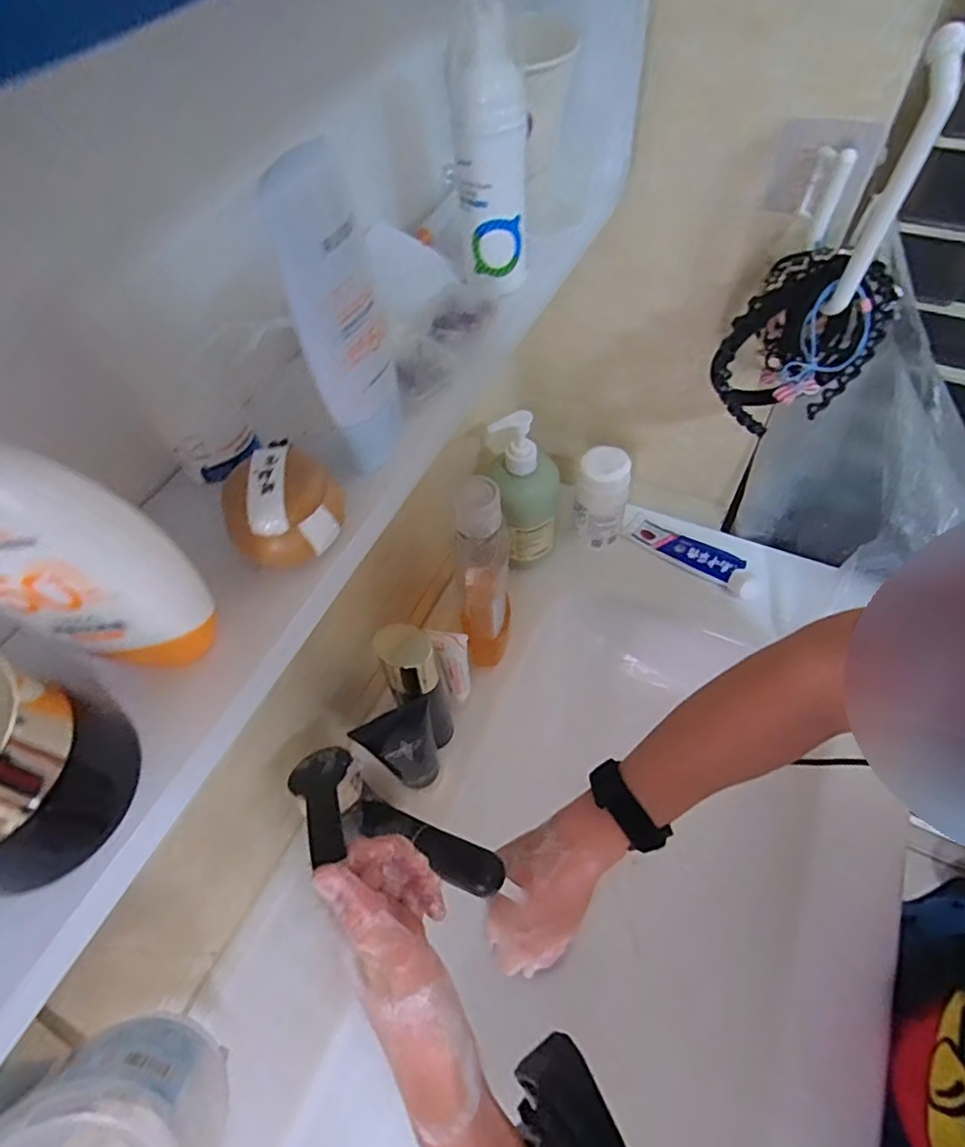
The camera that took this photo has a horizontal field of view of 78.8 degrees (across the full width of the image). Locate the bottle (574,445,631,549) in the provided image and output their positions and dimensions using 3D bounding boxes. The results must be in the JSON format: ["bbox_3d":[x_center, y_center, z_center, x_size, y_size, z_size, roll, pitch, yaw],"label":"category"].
[{"bbox_3d":[0.129,-0.077,0.641,0.055,0.123,0.045,7,56,9],"label":"bottle"}]

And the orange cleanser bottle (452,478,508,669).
[{"bbox_3d":[0.001,0.005,0.525,0.047,0.206,0.055,-5,55,1],"label":"orange cleanser bottle"}]

